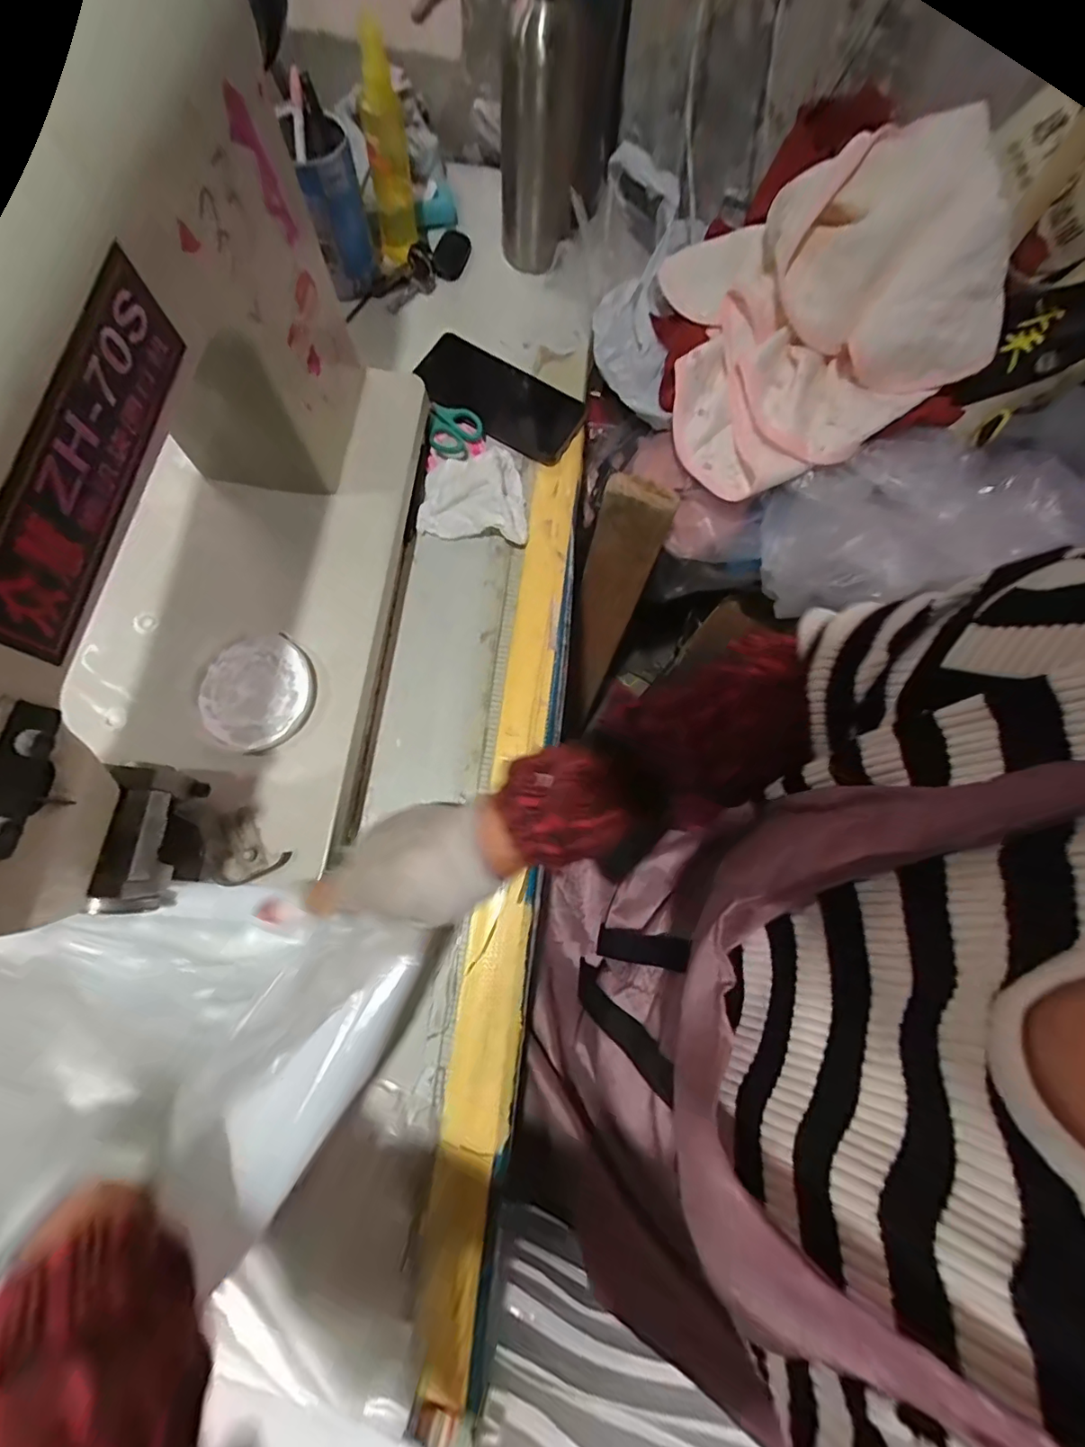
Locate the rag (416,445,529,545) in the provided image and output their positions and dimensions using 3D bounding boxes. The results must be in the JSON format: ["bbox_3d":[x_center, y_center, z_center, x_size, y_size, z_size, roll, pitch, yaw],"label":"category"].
[{"bbox_3d":[-0.060,-0.219,0.468,0.100,0.042,0.097,7,75,0],"label":"rag"}]

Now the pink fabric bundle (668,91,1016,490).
[{"bbox_3d":[0.279,-0.412,0.511,0.283,0.162,0.242,-19,77,-6],"label":"pink fabric bundle"}]

